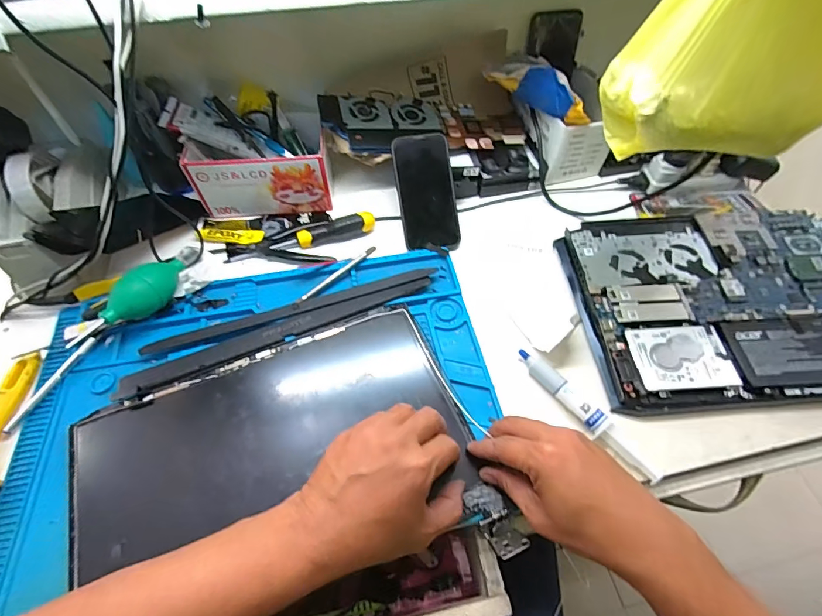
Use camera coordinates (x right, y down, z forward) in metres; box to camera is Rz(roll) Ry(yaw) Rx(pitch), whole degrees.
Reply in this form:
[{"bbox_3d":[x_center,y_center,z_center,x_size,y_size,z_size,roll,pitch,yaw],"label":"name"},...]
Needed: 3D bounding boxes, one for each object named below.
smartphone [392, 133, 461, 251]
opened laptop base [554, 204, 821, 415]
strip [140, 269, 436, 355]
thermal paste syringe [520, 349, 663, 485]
[{"bbox_3d":[0.021,-0.152,0.532,0.074,0.009,0.146,-8,96,-4],"label":"smartphone"},{"bbox_3d":[0.385,-0.016,0.479,0.369,0.023,0.255,-4,56,-2],"label":"opened laptop base"},{"bbox_3d":[-0.132,0.000,0.480,0.335,0.010,0.022,-16,58,-10],"label":"strip"},{"bbox_3d":[0.175,0.103,0.409,0.023,0.016,0.166,-35,63,-21],"label":"thermal paste syringe"}]

